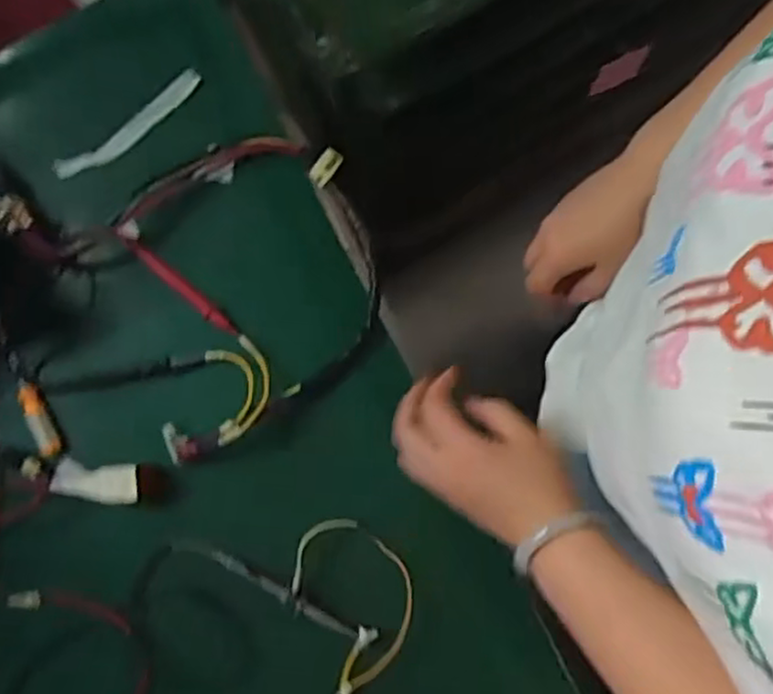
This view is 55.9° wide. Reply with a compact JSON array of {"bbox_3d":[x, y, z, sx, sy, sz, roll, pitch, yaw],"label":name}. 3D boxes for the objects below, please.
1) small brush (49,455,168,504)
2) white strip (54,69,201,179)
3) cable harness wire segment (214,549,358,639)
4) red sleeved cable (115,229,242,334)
[{"bbox_3d":[-0.217,0.104,0.563,0.091,0.019,0.031,4,80,1],"label":"small brush"},{"bbox_3d":[-0.212,-0.181,0.604,0.140,0.005,0.023,-34,109,0],"label":"white strip"},{"bbox_3d":[-0.080,0.195,0.576,0.128,0.016,0.012,28,81,5],"label":"cable harness wire segment"},{"bbox_3d":[-0.168,-0.050,0.582,0.123,0.013,0.011,40,82,7],"label":"red sleeved cable"}]

